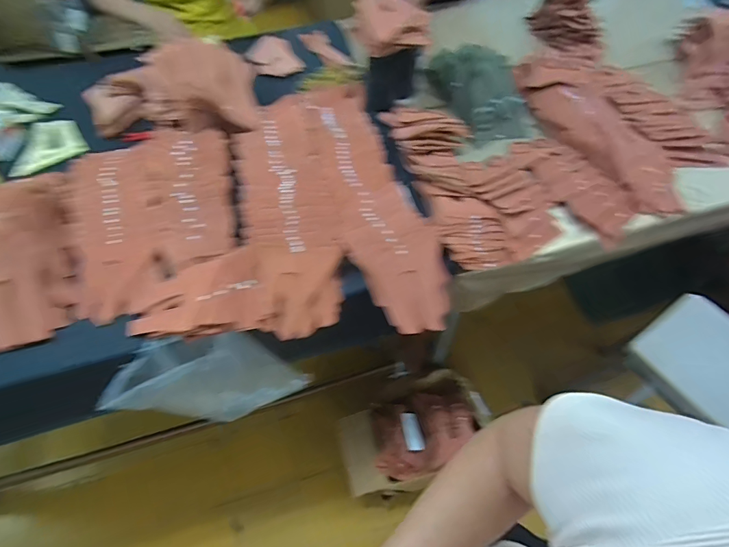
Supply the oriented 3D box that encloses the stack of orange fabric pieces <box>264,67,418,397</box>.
[{"bbox_3d":[-0.163,-0.157,0.842,0.183,0.064,0.591,-12,59,-7],"label":"stack of orange fabric pieces"}]

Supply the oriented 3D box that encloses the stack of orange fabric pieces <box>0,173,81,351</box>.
[{"bbox_3d":[-0.684,-0.045,0.761,0.242,0.100,0.377,-18,60,-11],"label":"stack of orange fabric pieces"}]

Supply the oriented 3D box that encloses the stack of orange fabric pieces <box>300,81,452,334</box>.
[{"bbox_3d":[0.003,-0.184,0.862,0.184,0.067,0.665,-15,60,-9],"label":"stack of orange fabric pieces"}]

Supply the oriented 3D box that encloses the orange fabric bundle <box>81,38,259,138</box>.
[{"bbox_3d":[-0.476,-0.443,0.939,0.458,0.156,0.182,12,59,8],"label":"orange fabric bundle"}]

